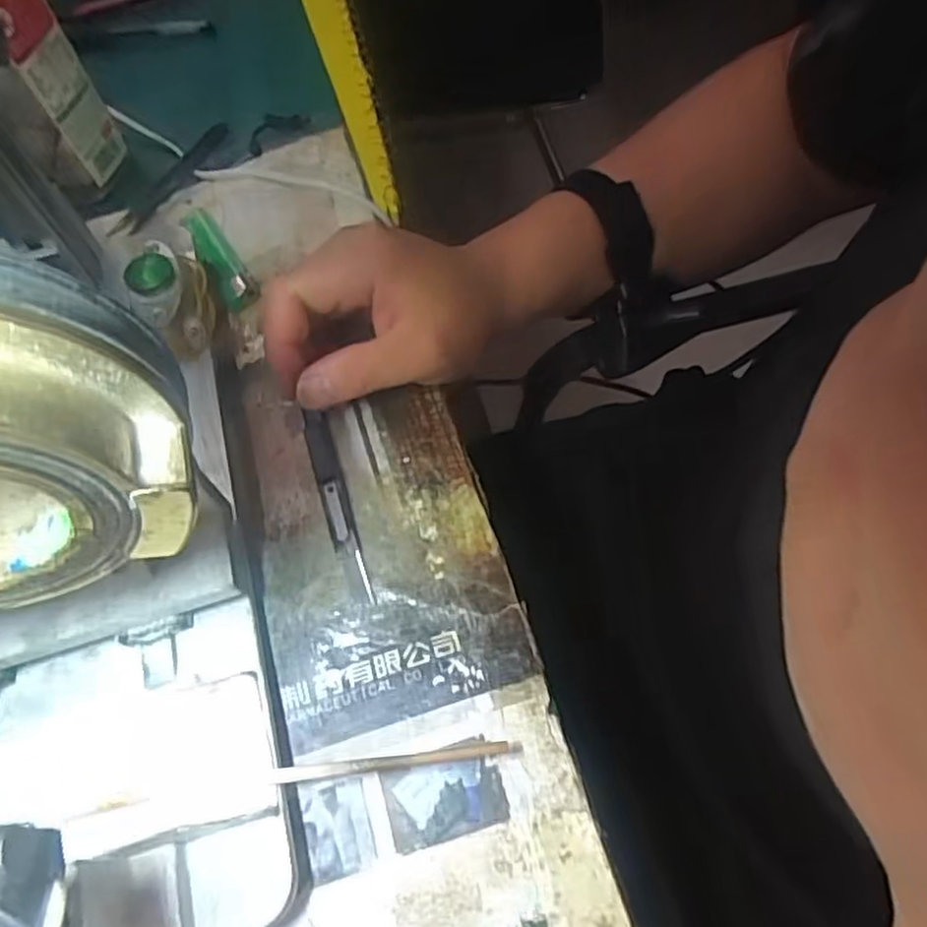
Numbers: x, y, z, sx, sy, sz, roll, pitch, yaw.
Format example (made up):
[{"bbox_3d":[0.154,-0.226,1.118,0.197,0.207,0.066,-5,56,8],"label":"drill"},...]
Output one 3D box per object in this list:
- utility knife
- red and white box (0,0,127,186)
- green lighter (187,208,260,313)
[{"bbox_3d":[-0.060,0.017,0.325,0.014,0.007,0.103,-19,59,-7],"label":"utility knife"},{"bbox_3d":[-0.226,-0.215,0.393,0.008,0.119,0.037,16,65,13],"label":"red and white box"},{"bbox_3d":[-0.141,-0.120,0.395,0.019,0.007,0.080,-32,64,-12],"label":"green lighter"}]

